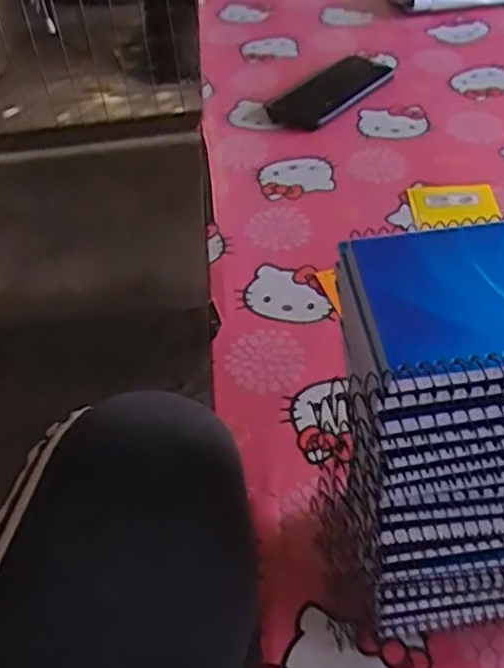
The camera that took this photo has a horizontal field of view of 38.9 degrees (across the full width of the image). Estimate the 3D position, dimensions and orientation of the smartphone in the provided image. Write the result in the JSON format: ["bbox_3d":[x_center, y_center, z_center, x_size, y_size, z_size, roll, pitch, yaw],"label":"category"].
[{"bbox_3d":[0.097,-0.292,0.856,0.082,0.013,0.181,33,57,33],"label":"smartphone"}]

